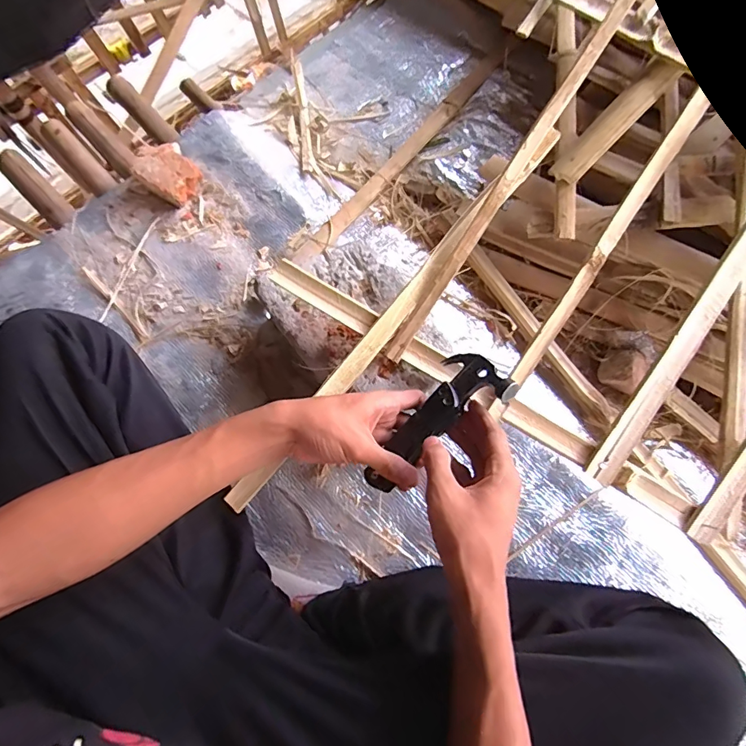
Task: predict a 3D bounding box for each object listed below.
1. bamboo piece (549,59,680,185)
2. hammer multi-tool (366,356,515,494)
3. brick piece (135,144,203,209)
[{"bbox_3d":[0.283,-0.294,0.521,0.168,0.012,0.034,-45,73,8],"label":"bamboo piece"},{"bbox_3d":[0.054,0.047,0.416,0.157,0.033,0.067,-44,74,-2],"label":"hammer multi-tool"},{"bbox_3d":[-0.303,-0.298,0.652,0.090,0.049,0.083,26,73,8],"label":"brick piece"}]

